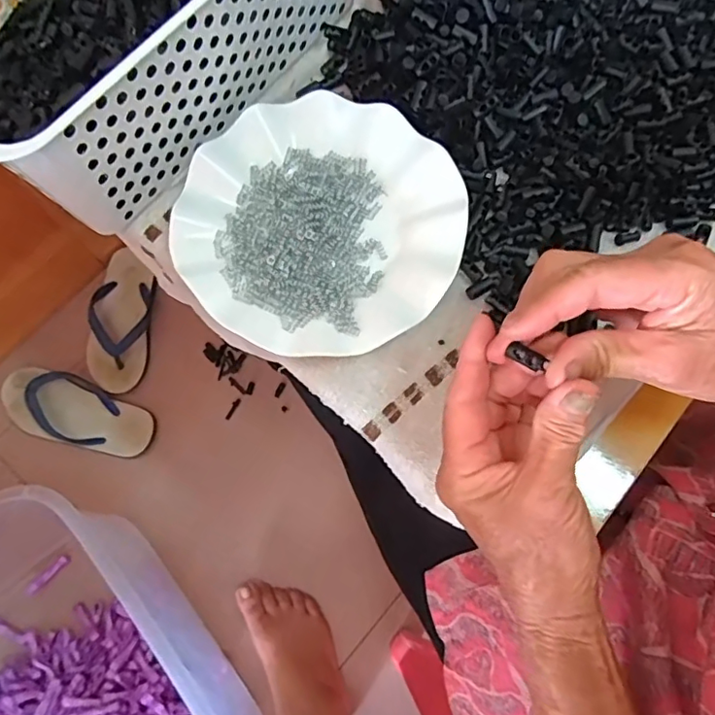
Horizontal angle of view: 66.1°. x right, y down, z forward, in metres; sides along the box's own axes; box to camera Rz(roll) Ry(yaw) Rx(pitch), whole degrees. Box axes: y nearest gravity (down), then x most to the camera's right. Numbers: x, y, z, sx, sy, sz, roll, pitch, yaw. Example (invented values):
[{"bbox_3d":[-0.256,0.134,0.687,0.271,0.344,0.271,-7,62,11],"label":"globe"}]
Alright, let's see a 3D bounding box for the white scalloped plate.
[{"bbox_3d":[-0.024,-0.090,0.365,0.180,0.019,0.180,0,74,-1],"label":"white scalloped plate"}]

